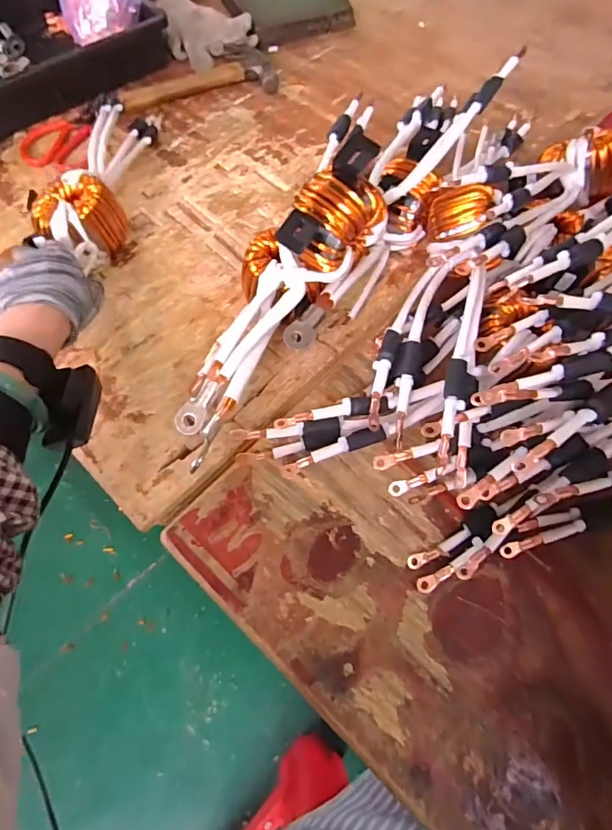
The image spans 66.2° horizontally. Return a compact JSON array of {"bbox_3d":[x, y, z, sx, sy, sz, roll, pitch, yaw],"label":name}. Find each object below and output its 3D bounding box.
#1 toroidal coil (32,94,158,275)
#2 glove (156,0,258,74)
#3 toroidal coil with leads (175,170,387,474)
[{"bbox_3d":[-0.235,-0.264,0.535,0.083,0.078,0.250,0,56,-1],"label":"toroidal coil"},{"bbox_3d":[-0.148,-0.578,0.702,0.120,0.034,0.151,-17,65,-9],"label":"glove"},{"bbox_3d":[-0.047,-0.101,0.400,0.104,0.145,0.242,37,69,16],"label":"toroidal coil with leads"}]

